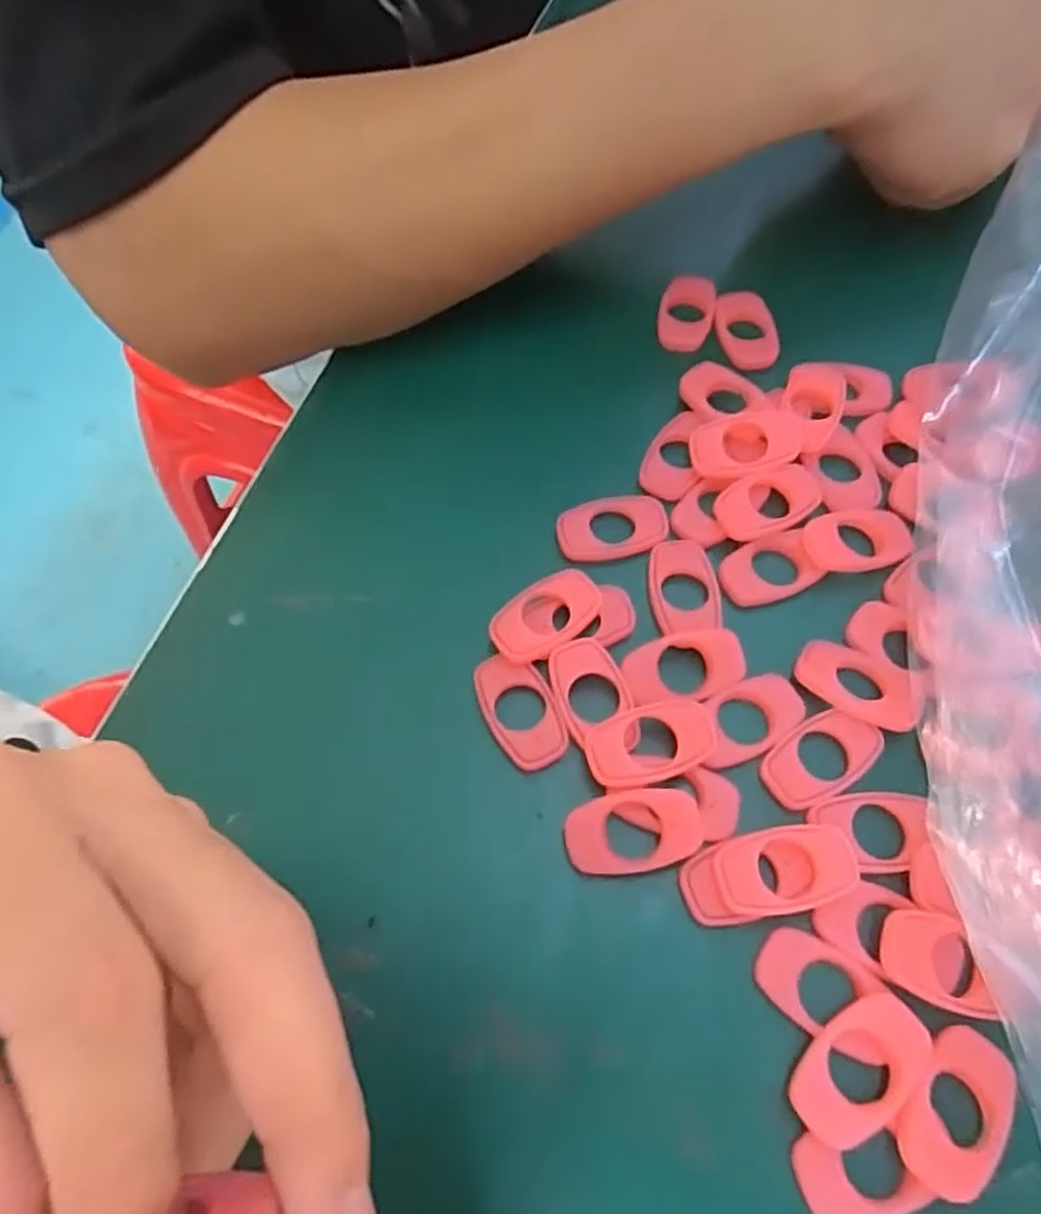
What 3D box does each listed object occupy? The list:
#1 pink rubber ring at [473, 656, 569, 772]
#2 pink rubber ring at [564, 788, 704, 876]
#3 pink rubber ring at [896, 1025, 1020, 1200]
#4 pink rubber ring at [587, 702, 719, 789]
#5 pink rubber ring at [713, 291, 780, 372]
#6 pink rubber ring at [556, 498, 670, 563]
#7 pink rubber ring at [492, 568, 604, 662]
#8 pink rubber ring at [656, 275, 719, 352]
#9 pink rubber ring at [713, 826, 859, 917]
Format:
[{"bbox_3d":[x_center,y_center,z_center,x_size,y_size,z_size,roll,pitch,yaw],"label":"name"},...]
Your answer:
[{"bbox_3d":[0.000,0.027,0.203,0.018,0.005,0.031,-25,64,-11],"label":"pink rubber ring"},{"bbox_3d":[0.027,0.054,0.186,0.033,0.004,0.018,-13,82,7],"label":"pink rubber ring"},{"bbox_3d":[0.090,0.103,0.156,0.019,0.004,0.031,38,69,19],"label":"pink rubber ring"},{"bbox_3d":[0.033,0.035,0.193,0.034,0.006,0.018,-16,63,-7],"label":"pink rubber ring"},{"bbox_3d":[0.076,-0.092,0.260,0.020,0.008,0.027,2,62,2],"label":"pink rubber ring"},{"bbox_3d":[0.027,-0.023,0.227,0.032,0.005,0.018,-11,63,-4],"label":"pink rubber ring"},{"bbox_3d":[0.007,0.003,0.210,0.031,0.007,0.018,-35,67,-15],"label":"pink rubber ring"},{"bbox_3d":[0.056,-0.100,0.262,0.018,0.005,0.030,12,63,7],"label":"pink rubber ring"},{"bbox_3d":[0.061,0.061,0.179,0.031,0.006,0.017,-10,62,-4],"label":"pink rubber ring"}]

